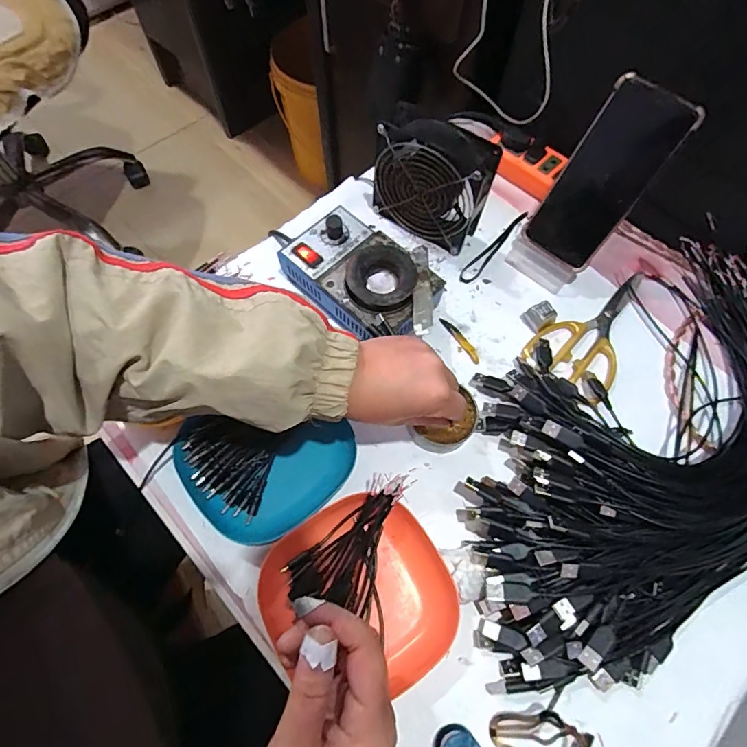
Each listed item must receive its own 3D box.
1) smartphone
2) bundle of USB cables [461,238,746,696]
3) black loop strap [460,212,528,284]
[{"bbox_3d":[0.224,-0.188,0.442,0.076,0.164,0.009,41,38,15],"label":"smartphone"},{"bbox_3d":[0.257,0.058,0.409,0.448,0.053,0.249,-32,71,-13],"label":"bundle of USB cables"},{"bbox_3d":[0.137,-0.144,0.518,0.017,0.014,0.117,39,72,15],"label":"black loop strap"}]

